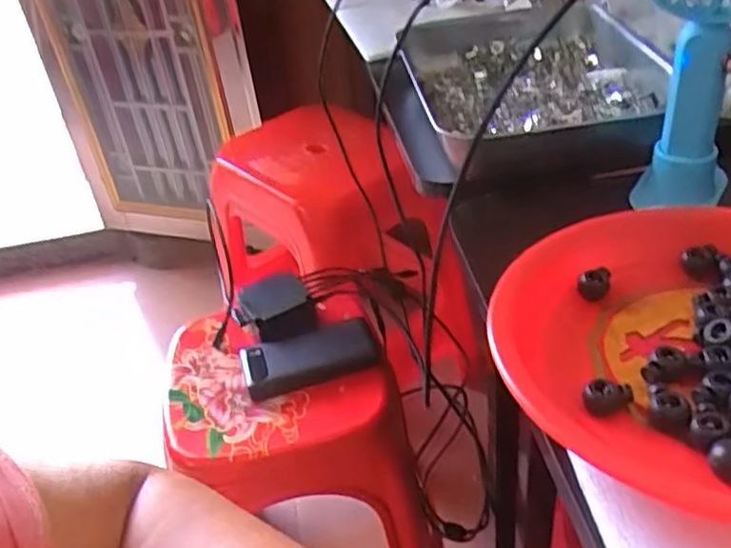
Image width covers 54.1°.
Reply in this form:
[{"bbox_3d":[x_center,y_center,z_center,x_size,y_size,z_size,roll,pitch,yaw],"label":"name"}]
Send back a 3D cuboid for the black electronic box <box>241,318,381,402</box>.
[{"bbox_3d":[-0.064,0.098,0.825,0.154,0.027,0.071,-16,38,-10],"label":"black electronic box"}]

